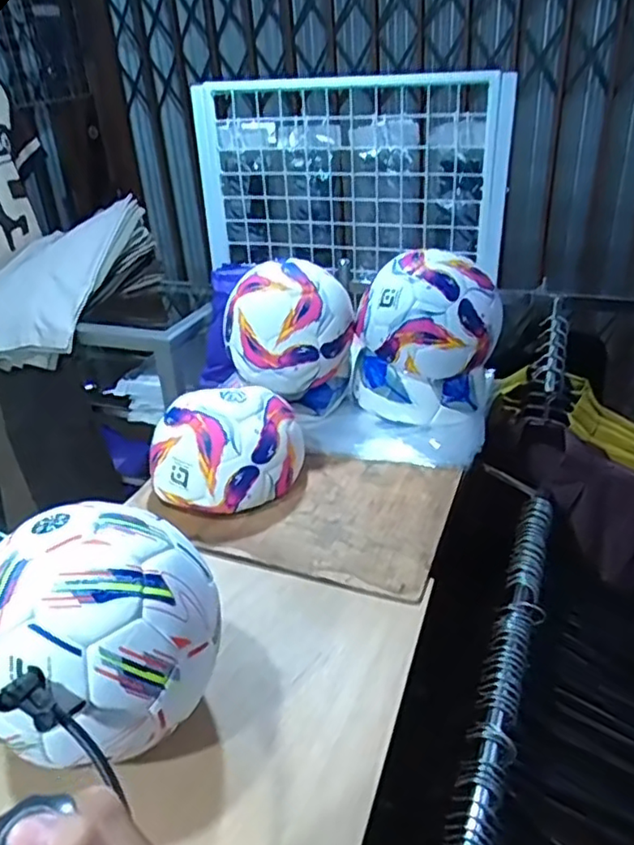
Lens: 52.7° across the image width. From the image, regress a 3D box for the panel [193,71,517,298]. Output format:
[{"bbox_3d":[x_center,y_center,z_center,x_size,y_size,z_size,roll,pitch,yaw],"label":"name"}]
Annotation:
[{"bbox_3d":[0.054,-0.484,1.290,0.629,0.364,0.039,7,32,17],"label":"panel"}]

